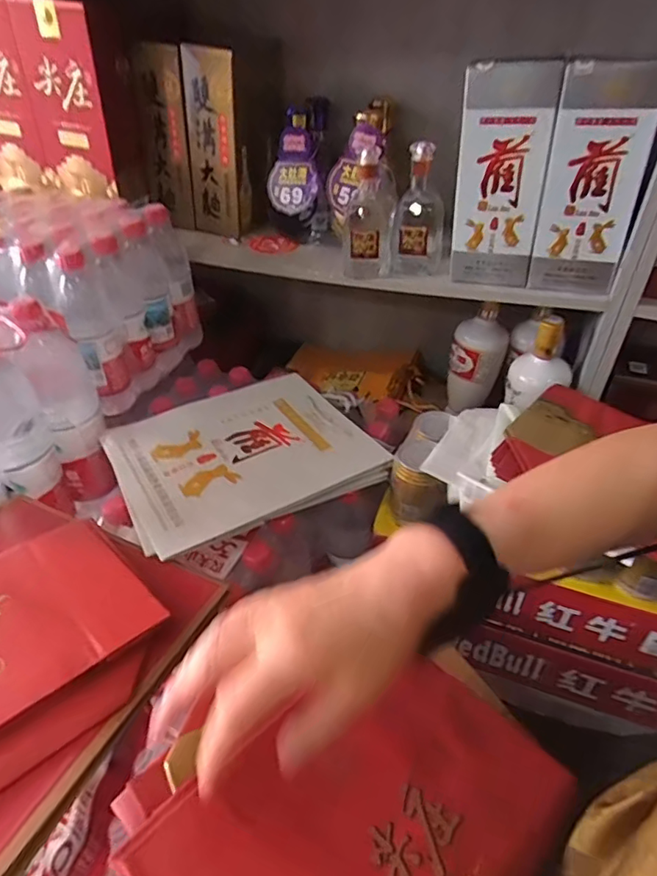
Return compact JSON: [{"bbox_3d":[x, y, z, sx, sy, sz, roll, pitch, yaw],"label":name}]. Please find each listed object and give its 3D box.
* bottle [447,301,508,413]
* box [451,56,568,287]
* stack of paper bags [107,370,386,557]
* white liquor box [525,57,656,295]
[{"bbox_3d":[0.239,-0.130,0.884,0.078,0.171,0.061,11,42,12],"label":"bottle"},{"bbox_3d":[0.212,-0.319,0.669,0.105,0.238,0.078,7,41,8],"label":"box"},{"bbox_3d":[-0.109,0.011,0.681,0.295,0.022,0.248,-21,45,-23],"label":"stack of paper bags"},{"bbox_3d":[0.315,-0.311,0.653,0.106,0.233,0.100,14,42,16],"label":"white liquor box"}]

